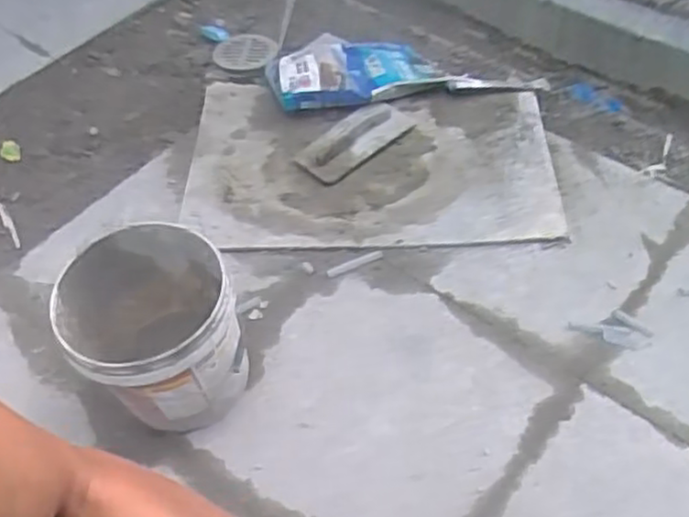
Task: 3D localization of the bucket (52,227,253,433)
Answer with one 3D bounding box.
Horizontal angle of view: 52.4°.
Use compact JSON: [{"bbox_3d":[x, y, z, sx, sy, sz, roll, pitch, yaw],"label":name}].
[{"bbox_3d":[-0.343,0.149,1.324,0.301,0.308,0.293,-2,51,3],"label":"bucket"}]

